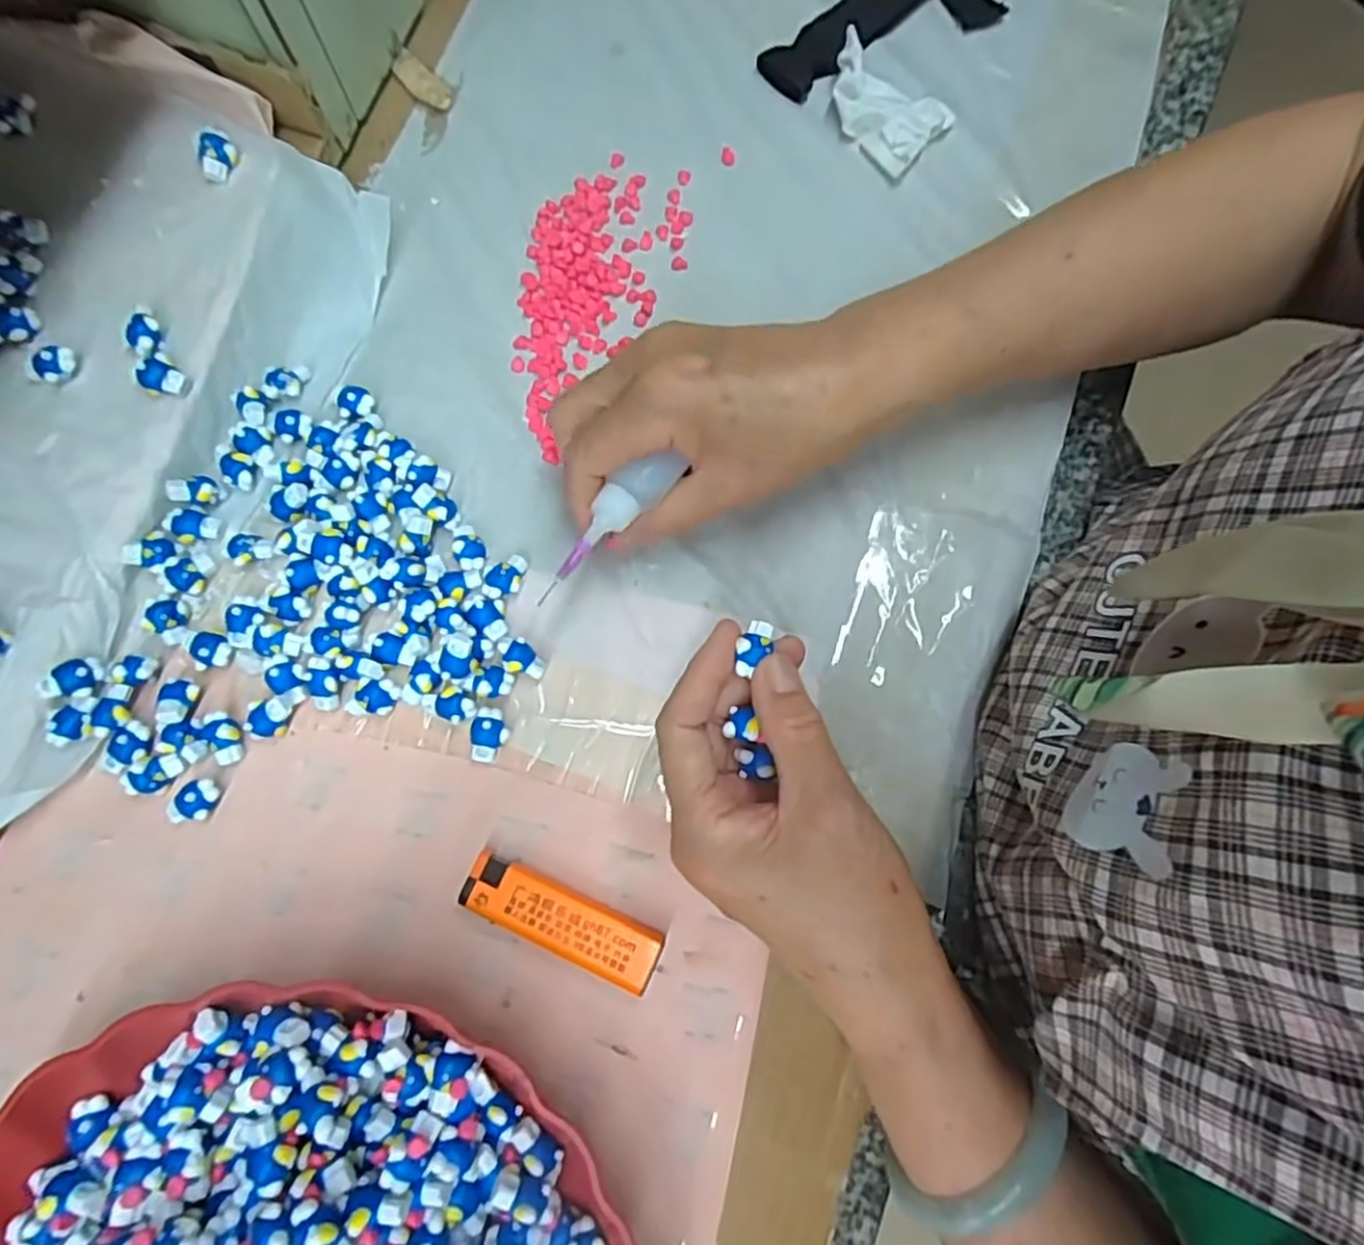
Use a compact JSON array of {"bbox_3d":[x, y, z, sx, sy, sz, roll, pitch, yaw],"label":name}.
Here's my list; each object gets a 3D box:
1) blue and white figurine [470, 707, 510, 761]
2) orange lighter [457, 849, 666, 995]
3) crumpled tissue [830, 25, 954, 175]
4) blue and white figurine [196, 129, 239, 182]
[{"bbox_3d":[-0.080,0.047,0.298,0.014,0.011,0.022,15,78,2],"label":"blue and white figurine"},{"bbox_3d":[-0.047,0.117,0.282,0.079,0.014,0.023,24,79,4],"label":"orange lighter"},{"bbox_3d":[0.099,-0.258,0.357,0.063,0.020,0.041,42,81,7],"label":"crumpled tissue"},{"bbox_3d":[-0.213,-0.214,0.325,0.018,0.013,0.017,0,78,-1],"label":"blue and white figurine"}]

